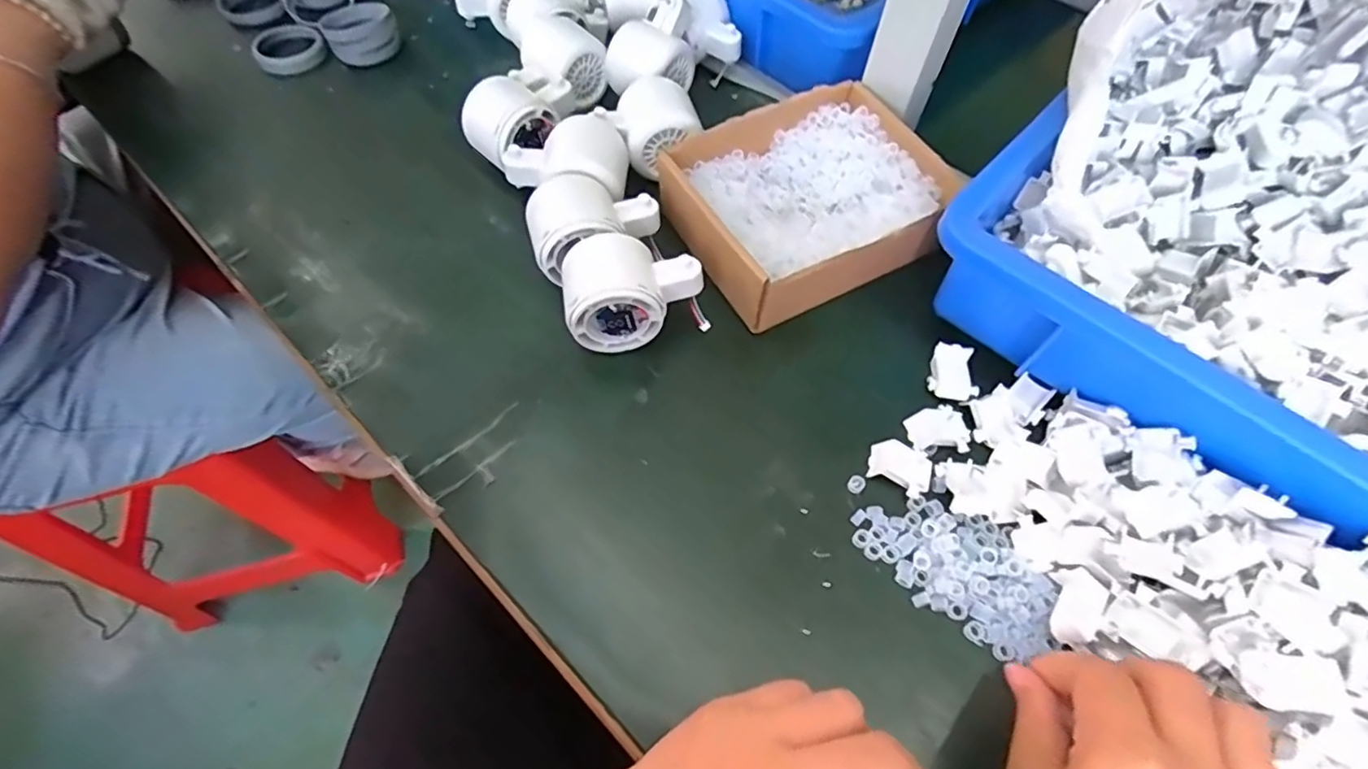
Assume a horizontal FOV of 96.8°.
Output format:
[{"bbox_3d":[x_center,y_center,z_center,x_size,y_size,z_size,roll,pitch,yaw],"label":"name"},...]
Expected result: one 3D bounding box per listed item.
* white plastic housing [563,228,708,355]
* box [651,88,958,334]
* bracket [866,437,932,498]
[{"bbox_3d":[-0.032,-0.058,0.378,0.081,0.060,0.054,-11,61,-7],"label":"white plastic housing"},{"bbox_3d":[0.087,-0.125,0.420,0.181,0.052,0.144,-25,64,-14],"label":"box"},{"bbox_3d":[0.124,0.046,0.345,0.035,0.005,0.029,28,63,14],"label":"bracket"}]

